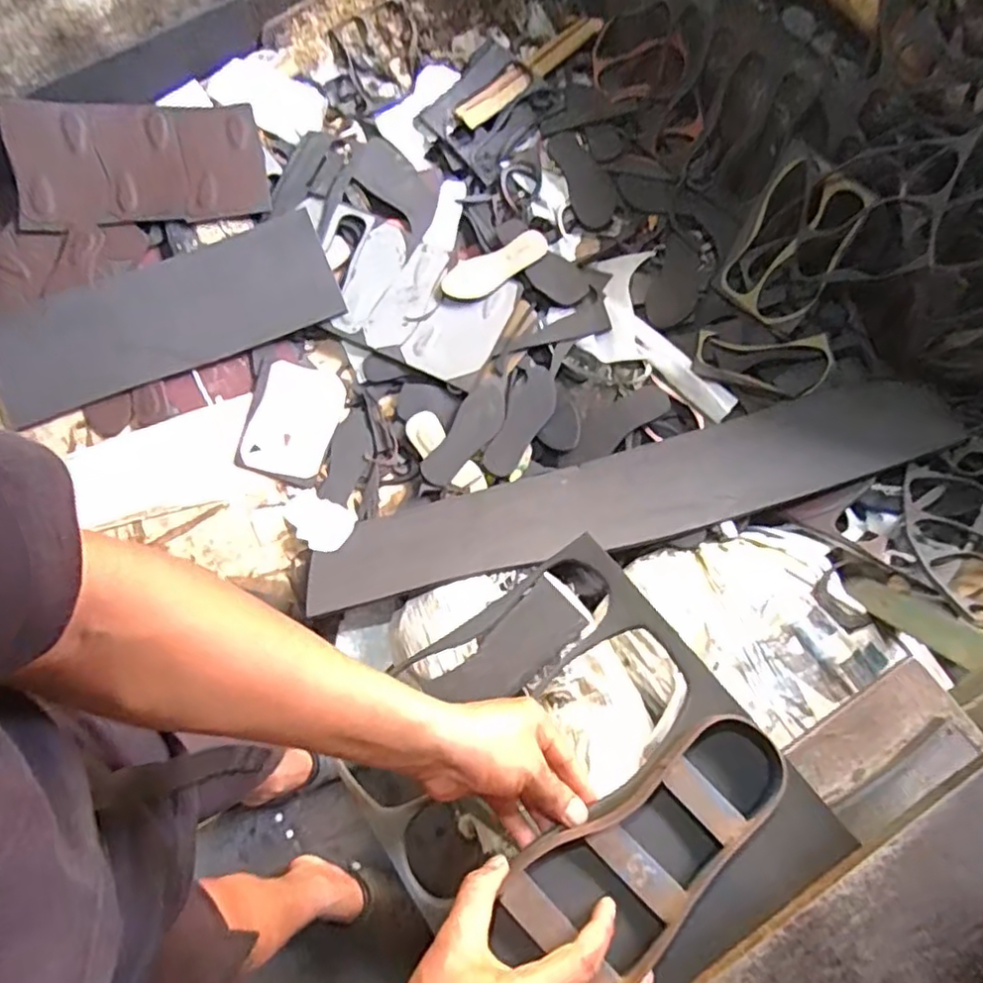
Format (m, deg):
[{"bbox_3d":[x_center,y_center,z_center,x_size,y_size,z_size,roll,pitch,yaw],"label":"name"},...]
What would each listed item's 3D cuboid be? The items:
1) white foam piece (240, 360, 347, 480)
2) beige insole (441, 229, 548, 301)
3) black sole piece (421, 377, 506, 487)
[{"bbox_3d":[-0.417,-0.156,1.386,0.173,0.013,0.243,12,73,2],"label":"white foam piece"},{"bbox_3d":[0.009,-0.484,1.397,0.241,0.014,0.090,-30,76,-4],"label":"beige insole"},{"bbox_3d":[-0.048,-0.118,1.336,0.091,0.010,0.245,36,91,9],"label":"black sole piece"}]

